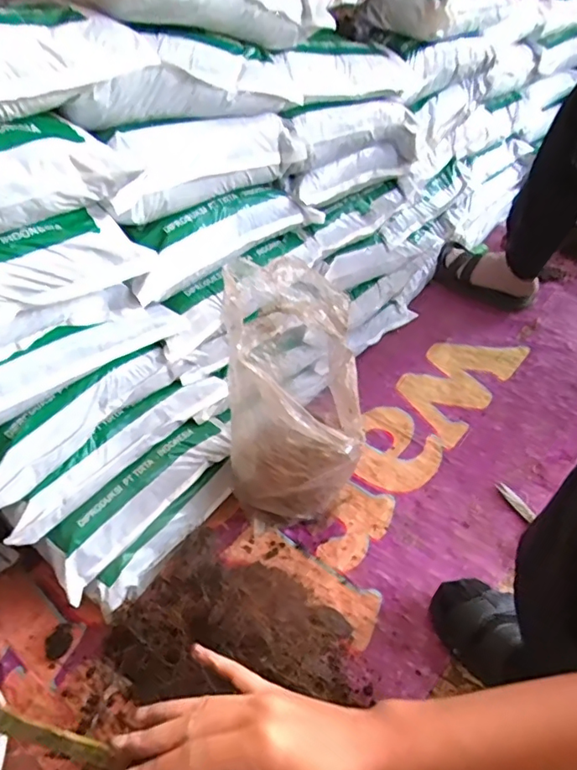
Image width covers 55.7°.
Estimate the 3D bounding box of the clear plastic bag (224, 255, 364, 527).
[{"bbox_3d":[0.008,0.023,0.817,0.193,0.387,0.234,-2,44,8],"label":"clear plastic bag"}]

